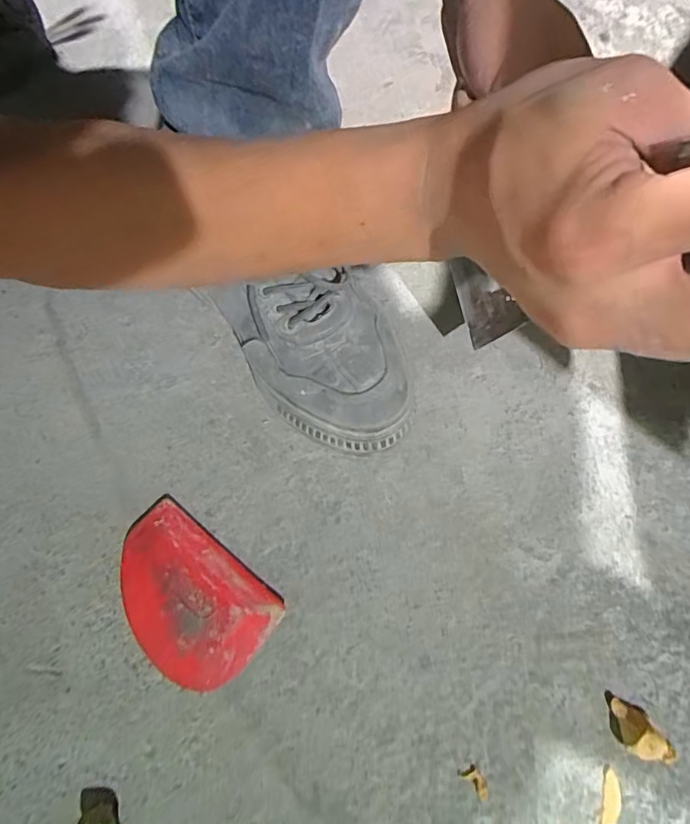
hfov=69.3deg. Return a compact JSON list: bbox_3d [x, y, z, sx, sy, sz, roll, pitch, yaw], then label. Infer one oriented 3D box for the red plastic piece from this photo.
[{"bbox_3d":[-0.102,0.115,0.315,0.113,0.011,0.072,37,71,14],"label":"red plastic piece"}]

